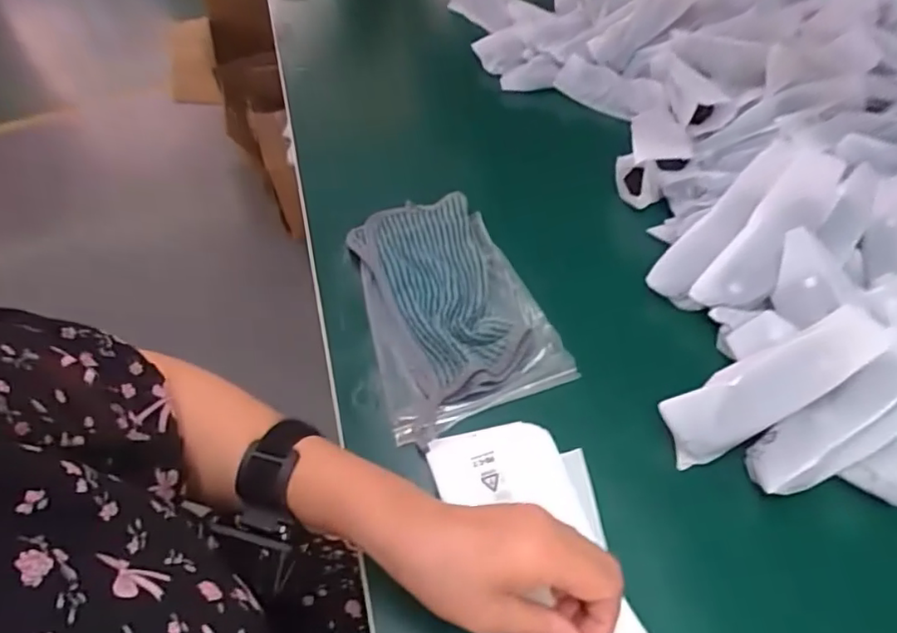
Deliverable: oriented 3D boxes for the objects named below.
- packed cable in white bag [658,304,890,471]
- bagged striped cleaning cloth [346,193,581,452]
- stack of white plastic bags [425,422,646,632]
[{"bbox_3d":[0.223,0.043,0.403,0.171,0.042,0.053,-30,54,3],"label":"packed cable in white bag"},{"bbox_3d":[-0.004,-0.015,0.512,0.142,0.026,0.230,-17,53,-8],"label":"bagged striped cleaning cloth"},{"bbox_3d":[0.060,0.157,0.362,0.099,0.032,0.197,-14,55,-6],"label":"stack of white plastic bags"}]

